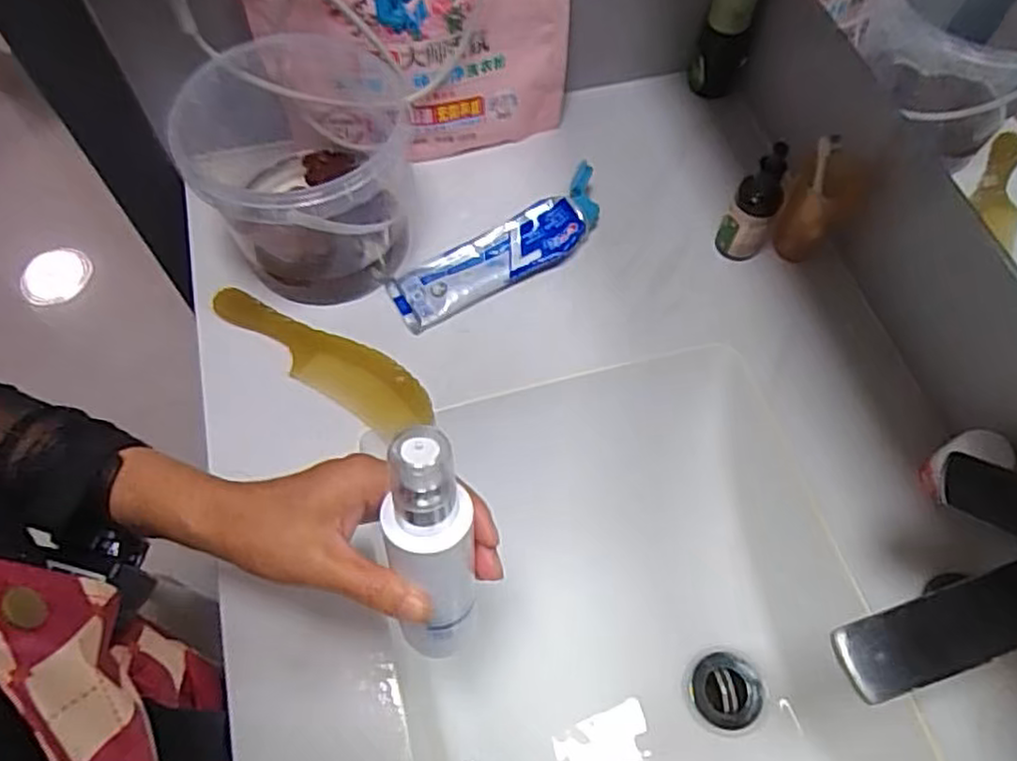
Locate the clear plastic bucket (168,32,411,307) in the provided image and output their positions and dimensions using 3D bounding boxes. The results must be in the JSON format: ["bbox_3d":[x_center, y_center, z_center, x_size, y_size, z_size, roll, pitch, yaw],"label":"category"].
[{"bbox_3d":[-0.165,-0.161,0.555,0.163,0.139,0.178,0,62,-1],"label":"clear plastic bucket"}]

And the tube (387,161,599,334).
[{"bbox_3d":[-0.002,-0.109,0.594,0.199,0.029,0.056,-30,67,-16],"label":"tube"}]

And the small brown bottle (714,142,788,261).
[{"bbox_3d":[0.199,-0.140,0.574,0.038,0.112,0.034,27,65,13],"label":"small brown bottle"}]

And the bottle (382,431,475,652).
[{"bbox_3d":[-0.036,0.086,0.330,0.035,0.152,0.030,-6,41,-4],"label":"bottle"}]

